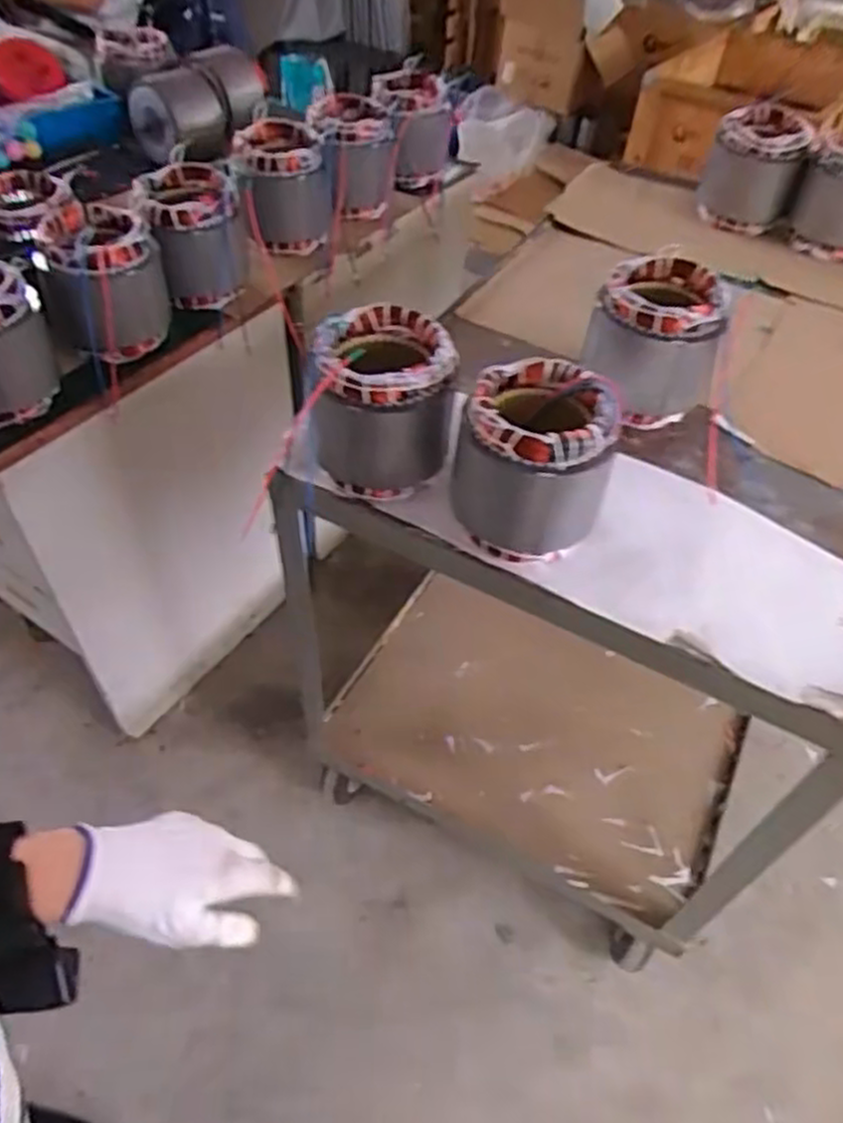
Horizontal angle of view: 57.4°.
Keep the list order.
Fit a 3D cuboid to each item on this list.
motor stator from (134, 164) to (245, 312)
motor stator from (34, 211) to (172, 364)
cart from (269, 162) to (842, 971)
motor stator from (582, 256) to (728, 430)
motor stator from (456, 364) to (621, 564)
[{"bbox_3d":[-0.337,-0.479,1.145,0.126,0.155,0.129,-11,50,-14],"label":"motor stator"},{"bbox_3d":[-0.432,-0.379,1.061,0.144,0.148,0.144,2,48,-3],"label":"motor stator"},{"bbox_3d":[0.343,-0.060,1.416,0.779,0.925,1.159,25,51,17],"label":"cart"},{"bbox_3d":[0.288,-0.276,0.955,0.144,0.146,0.144,18,49,11],"label":"motor stator"},{"bbox_3d":[0.112,-0.103,0.779,0.140,0.152,0.144,12,48,6],"label":"motor stator"}]

